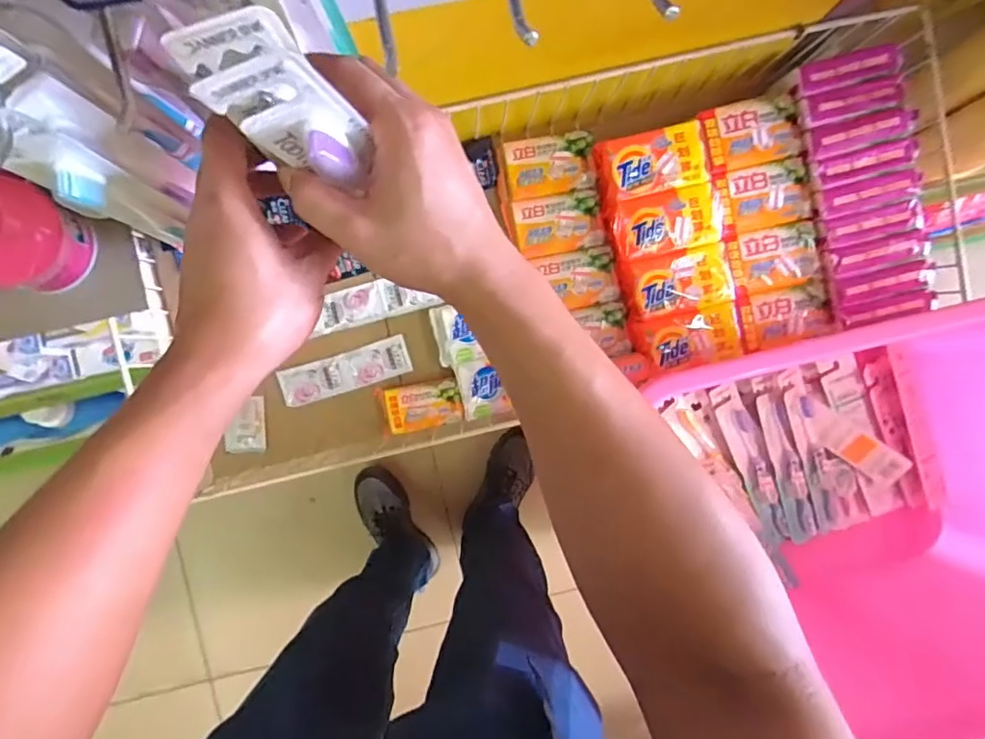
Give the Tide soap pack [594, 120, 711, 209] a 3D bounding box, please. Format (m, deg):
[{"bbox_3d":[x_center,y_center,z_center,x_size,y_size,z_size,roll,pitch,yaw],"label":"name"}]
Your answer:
[{"bbox_3d":[0.181,-0.232,0.615,0.118,0.035,0.069,-11,91,-2],"label":"Tide soap pack"}]

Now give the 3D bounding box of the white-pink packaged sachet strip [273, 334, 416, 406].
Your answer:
[{"bbox_3d":[-0.179,0.003,0.657,0.156,0.013,0.045,-17,91,-2],"label":"white-pink packaged sachet strip"}]

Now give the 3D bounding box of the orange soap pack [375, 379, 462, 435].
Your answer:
[{"bbox_3d":[-0.087,0.044,0.655,0.097,0.022,0.055,-11,91,-2],"label":"orange soap pack"}]

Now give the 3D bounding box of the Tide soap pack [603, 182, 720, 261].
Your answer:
[{"bbox_3d":[0.195,-0.167,0.617,0.123,0.033,0.068,-11,91,-2],"label":"Tide soap pack"}]

